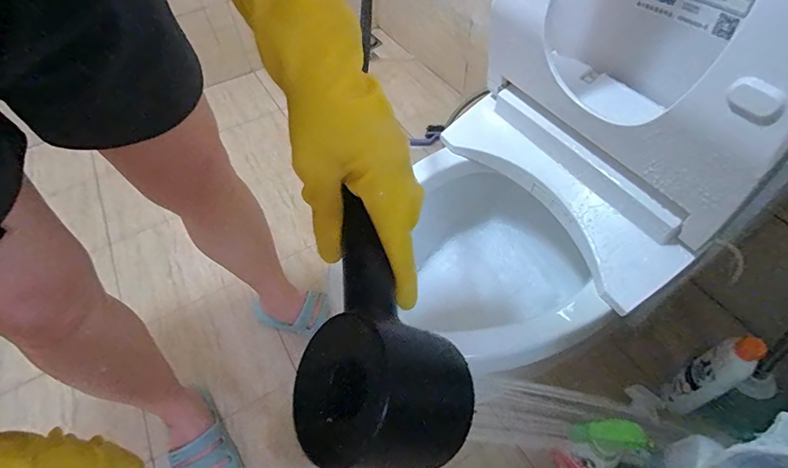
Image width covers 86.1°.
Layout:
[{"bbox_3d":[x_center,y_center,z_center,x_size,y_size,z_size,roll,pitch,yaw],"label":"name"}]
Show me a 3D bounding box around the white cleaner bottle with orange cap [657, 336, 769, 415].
[{"bbox_3d":[0.517,0.238,0.695,0.052,0.228,0.063,-24,56,-13],"label":"white cleaner bottle with orange cap"}]

